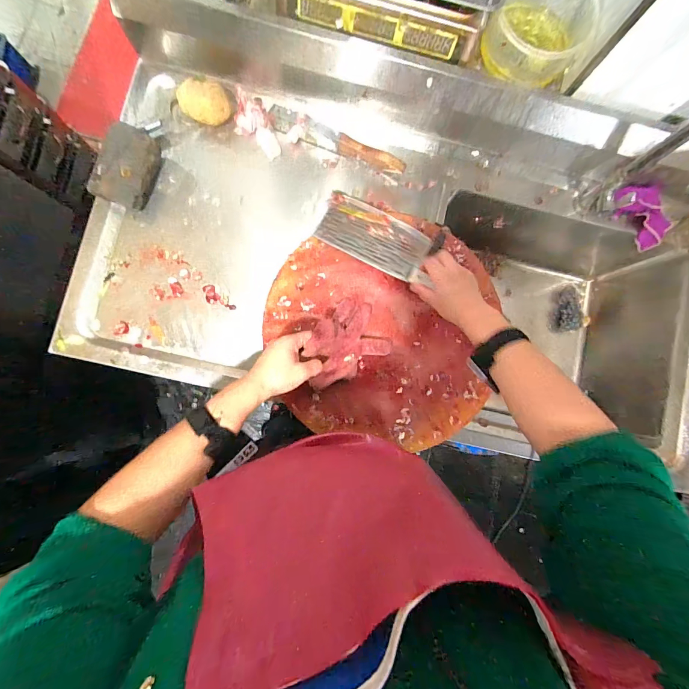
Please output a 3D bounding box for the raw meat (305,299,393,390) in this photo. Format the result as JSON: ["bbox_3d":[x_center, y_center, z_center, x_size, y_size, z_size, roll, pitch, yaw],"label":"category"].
[{"bbox_3d":[-0.004,-0.004,0.536,0.146,0.073,0.110,-33,88,-5],"label":"raw meat"}]

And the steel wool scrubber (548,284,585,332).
[{"bbox_3d":[0.591,-0.092,0.890,0.072,0.045,0.121,10,85,-3],"label":"steel wool scrubber"}]

